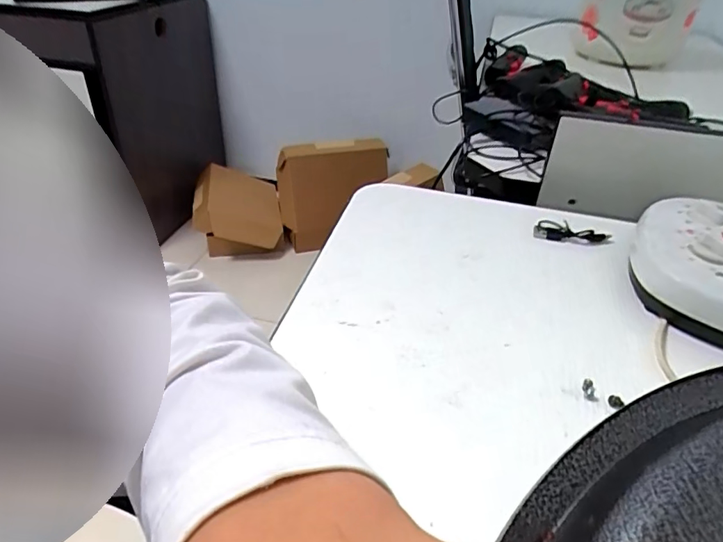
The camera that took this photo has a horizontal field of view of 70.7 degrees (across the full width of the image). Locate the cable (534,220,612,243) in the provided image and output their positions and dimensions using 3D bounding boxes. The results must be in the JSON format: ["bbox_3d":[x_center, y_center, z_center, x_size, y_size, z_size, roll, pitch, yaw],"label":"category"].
[{"bbox_3d":[0.206,-0.039,0.503,0.071,0.009,0.023,4,37,1],"label":"cable"}]

